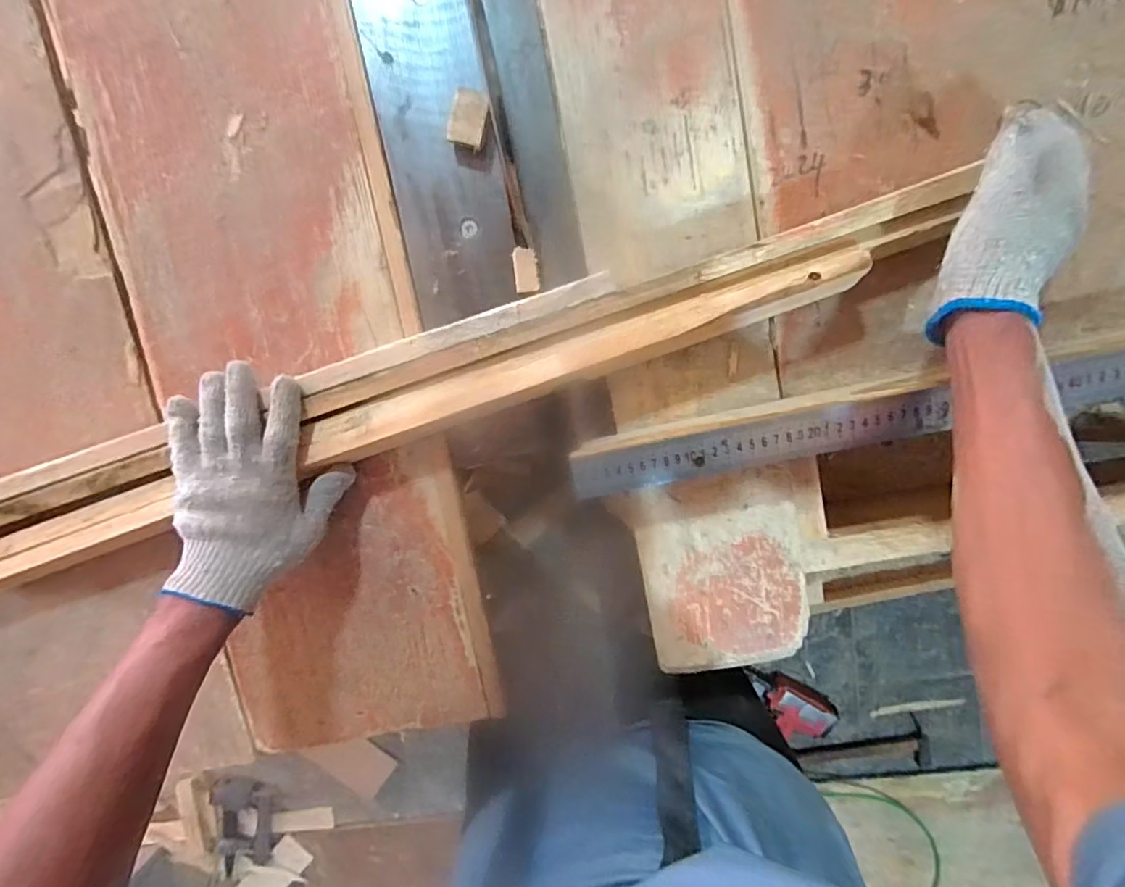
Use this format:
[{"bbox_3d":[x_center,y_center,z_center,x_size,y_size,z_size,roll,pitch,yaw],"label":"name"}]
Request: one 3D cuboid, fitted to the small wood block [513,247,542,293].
[{"bbox_3d":[-0.032,-0.151,0.454,0.021,0.004,0.038,-6,97,3],"label":"small wood block"}]

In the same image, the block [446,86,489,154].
[{"bbox_3d":[-0.078,-0.269,0.436,0.029,0.025,0.041,20,98,0],"label":"block"}]

